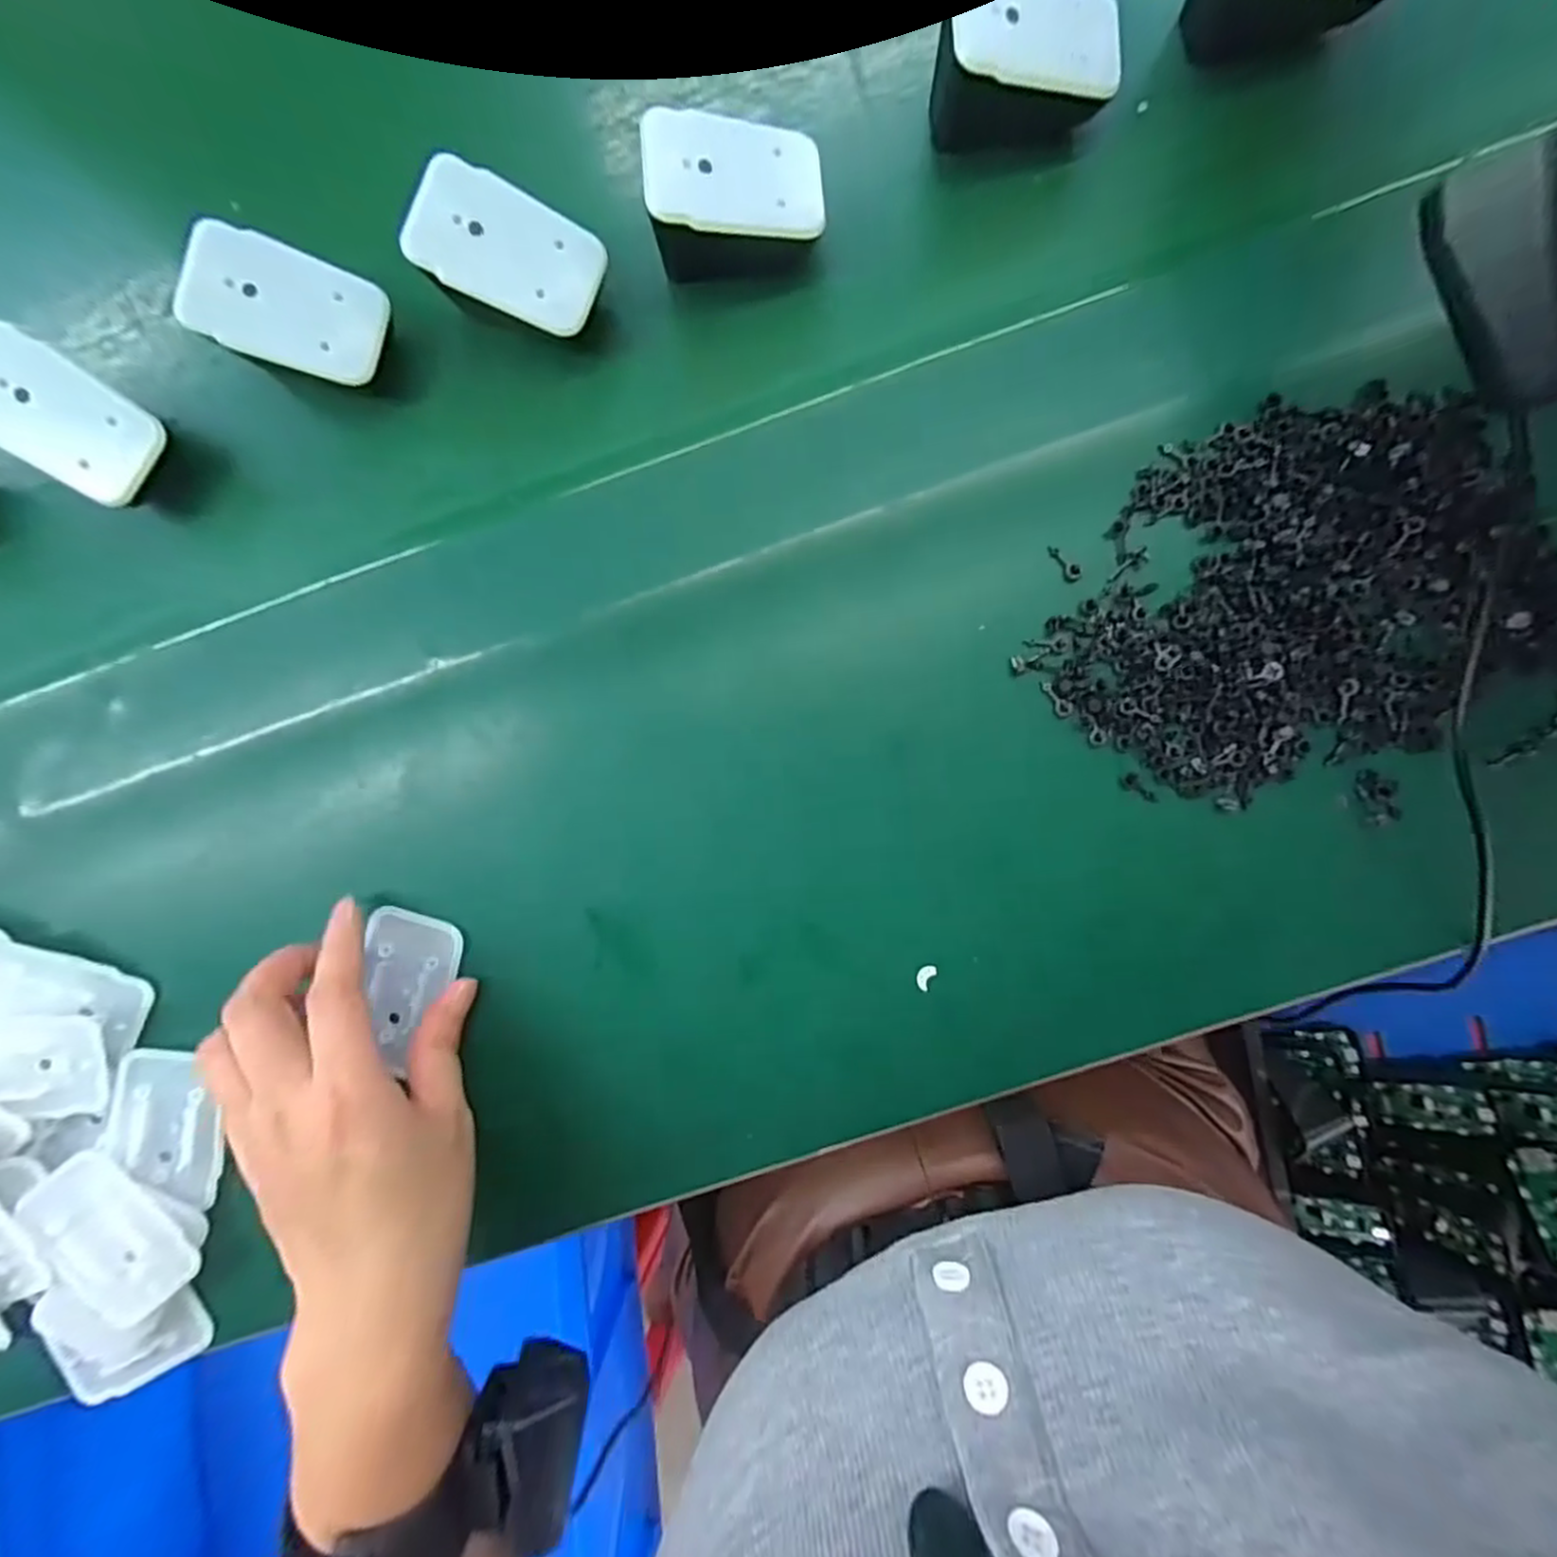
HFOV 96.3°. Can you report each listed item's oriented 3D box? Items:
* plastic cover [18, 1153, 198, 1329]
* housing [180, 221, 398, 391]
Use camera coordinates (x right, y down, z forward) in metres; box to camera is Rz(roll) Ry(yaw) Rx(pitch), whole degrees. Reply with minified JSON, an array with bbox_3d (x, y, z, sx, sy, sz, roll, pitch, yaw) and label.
[{"bbox_3d":[-0.278,0.190,0.288,0.040,0.010,0.069,-43,94,-16],"label":"plastic cover"},{"bbox_3d":[-0.190,-0.182,0.270,0.065,0.009,0.043,14,92,-22],"label":"housing"}]

